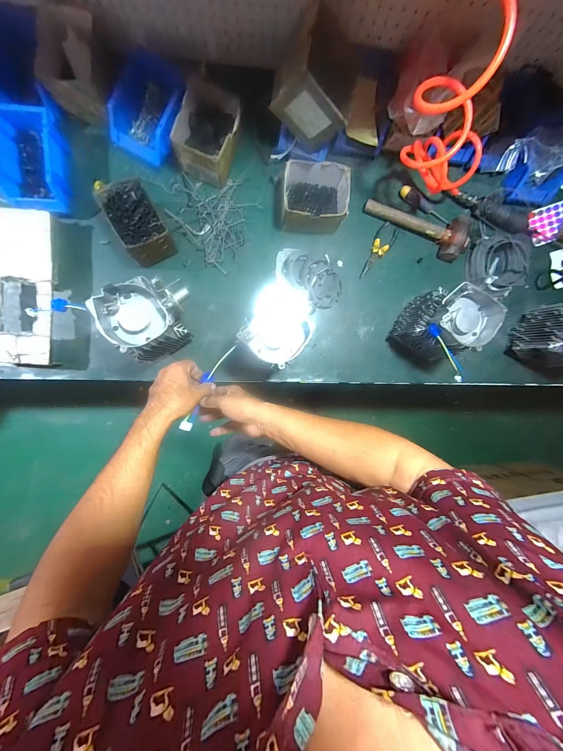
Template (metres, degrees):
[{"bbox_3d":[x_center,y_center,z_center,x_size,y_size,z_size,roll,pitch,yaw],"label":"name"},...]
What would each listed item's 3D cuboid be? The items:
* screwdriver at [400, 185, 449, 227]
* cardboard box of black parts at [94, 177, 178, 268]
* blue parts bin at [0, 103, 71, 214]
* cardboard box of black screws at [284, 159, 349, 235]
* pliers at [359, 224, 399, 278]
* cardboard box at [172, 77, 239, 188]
[{"bbox_3d":[0.377,-0.443,0.710,0.155,0.026,0.036,25,91,-9],"label":"screwdriver"},{"bbox_3d":[-0.317,-0.337,0.607,0.097,0.088,0.154,-31,98,-4],"label":"cardboard box of black parts"},{"bbox_3d":[-0.541,-0.467,0.589,0.125,0.073,0.205,4,94,-8],"label":"blue parts bin"},{"bbox_3d":[0.075,-0.421,0.640,0.150,0.083,0.125,-3,95,-7],"label":"cardboard box of black screws"},{"bbox_3d":[0.253,-0.323,0.705,0.052,0.010,0.155,27,91,-9],"label":"pliers"},{"bbox_3d":[-0.162,-0.536,0.605,0.117,0.082,0.154,16,92,-9],"label":"cardboard box"}]

